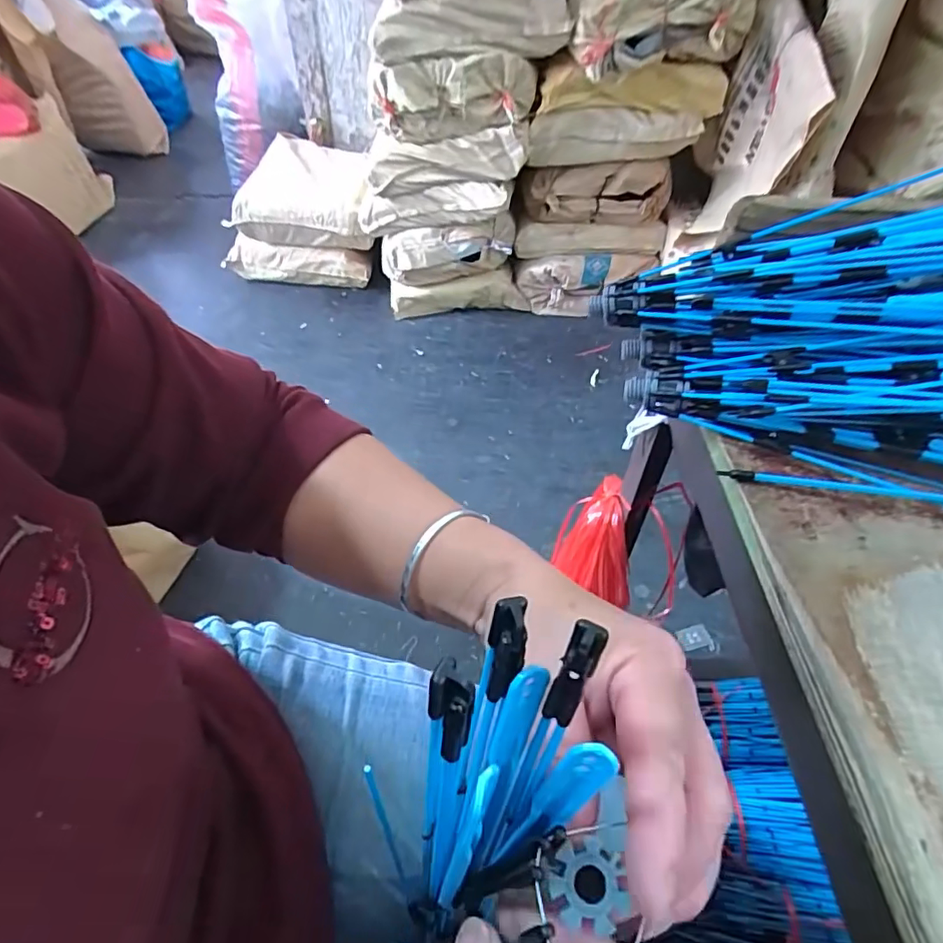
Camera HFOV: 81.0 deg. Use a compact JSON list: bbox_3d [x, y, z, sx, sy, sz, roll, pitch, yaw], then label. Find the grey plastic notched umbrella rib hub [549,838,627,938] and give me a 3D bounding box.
[{"bbox_3d":[0.030,0.108,0.145,0.019,0.006,0.018,1,48,-1],"label":"grey plastic notched umbrella rib hub"}]

